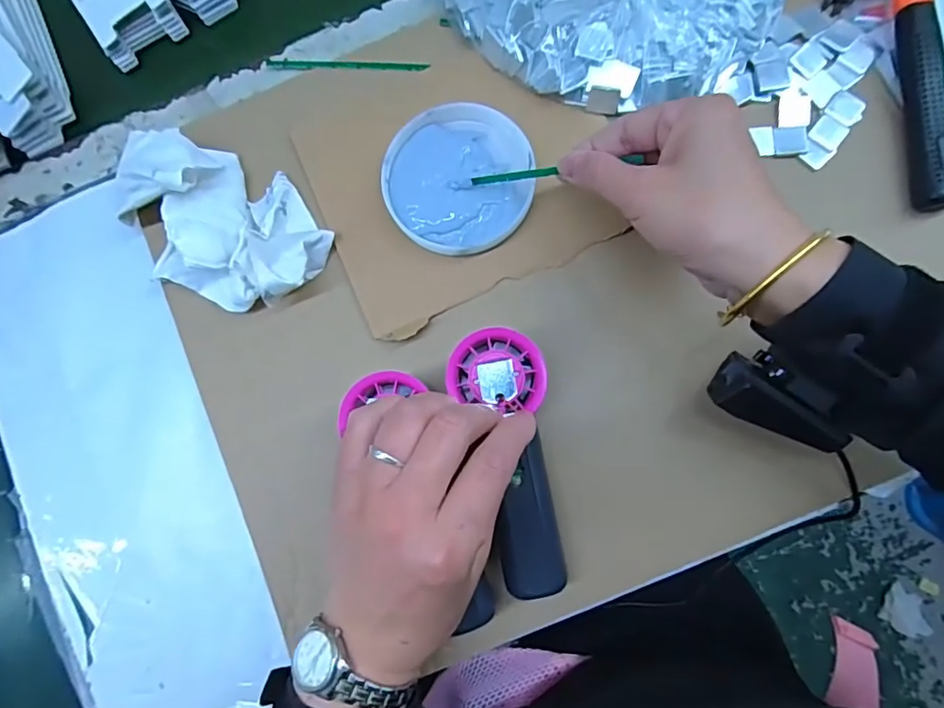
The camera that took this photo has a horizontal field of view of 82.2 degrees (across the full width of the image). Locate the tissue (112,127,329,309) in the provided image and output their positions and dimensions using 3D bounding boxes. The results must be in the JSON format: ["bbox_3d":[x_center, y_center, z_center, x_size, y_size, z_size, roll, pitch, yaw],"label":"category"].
[{"bbox_3d":[-0.176,-0.090,0.361,0.157,0.044,0.099,22,86,6],"label":"tissue"}]

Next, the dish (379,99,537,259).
[{"bbox_3d":[-0.009,-0.118,0.368,0.097,0.015,0.103,0,84,4],"label":"dish"}]

